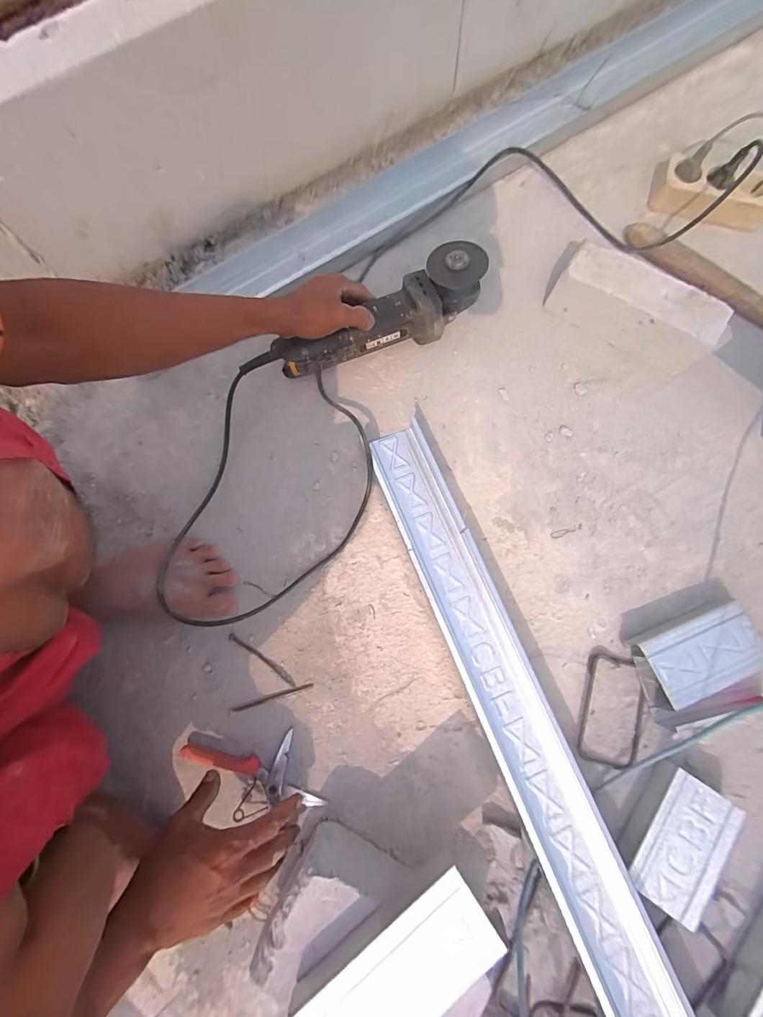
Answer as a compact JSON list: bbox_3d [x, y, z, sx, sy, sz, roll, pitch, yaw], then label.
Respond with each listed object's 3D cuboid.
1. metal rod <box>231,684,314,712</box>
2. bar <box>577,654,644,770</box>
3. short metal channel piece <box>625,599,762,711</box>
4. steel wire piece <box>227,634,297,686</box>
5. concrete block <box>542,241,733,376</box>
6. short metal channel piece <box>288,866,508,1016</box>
[{"bbox_3d":[-0.129,0.225,0.475,0.097,0.004,0.006,-17,80,-2],"label":"metal rod"},{"bbox_3d":[0.269,0.236,0.466,0.066,0.007,0.120,14,80,4],"label":"bar"},{"bbox_3d":[0.364,0.170,0.458,0.136,0.042,0.094,-20,80,-2],"label":"short metal channel piece"},{"bbox_3d":[-0.145,0.183,0.486,0.100,0.004,0.009,33,82,7],"label":"steel wire piece"},{"bbox_3d":[0.327,-0.259,0.521,0.198,0.074,0.071,33,82,7],"label":"concrete block"},{"bbox_3d":[0.014,0.393,0.337,0.175,0.029,0.075,-39,81,-6],"label":"short metal channel piece"}]

